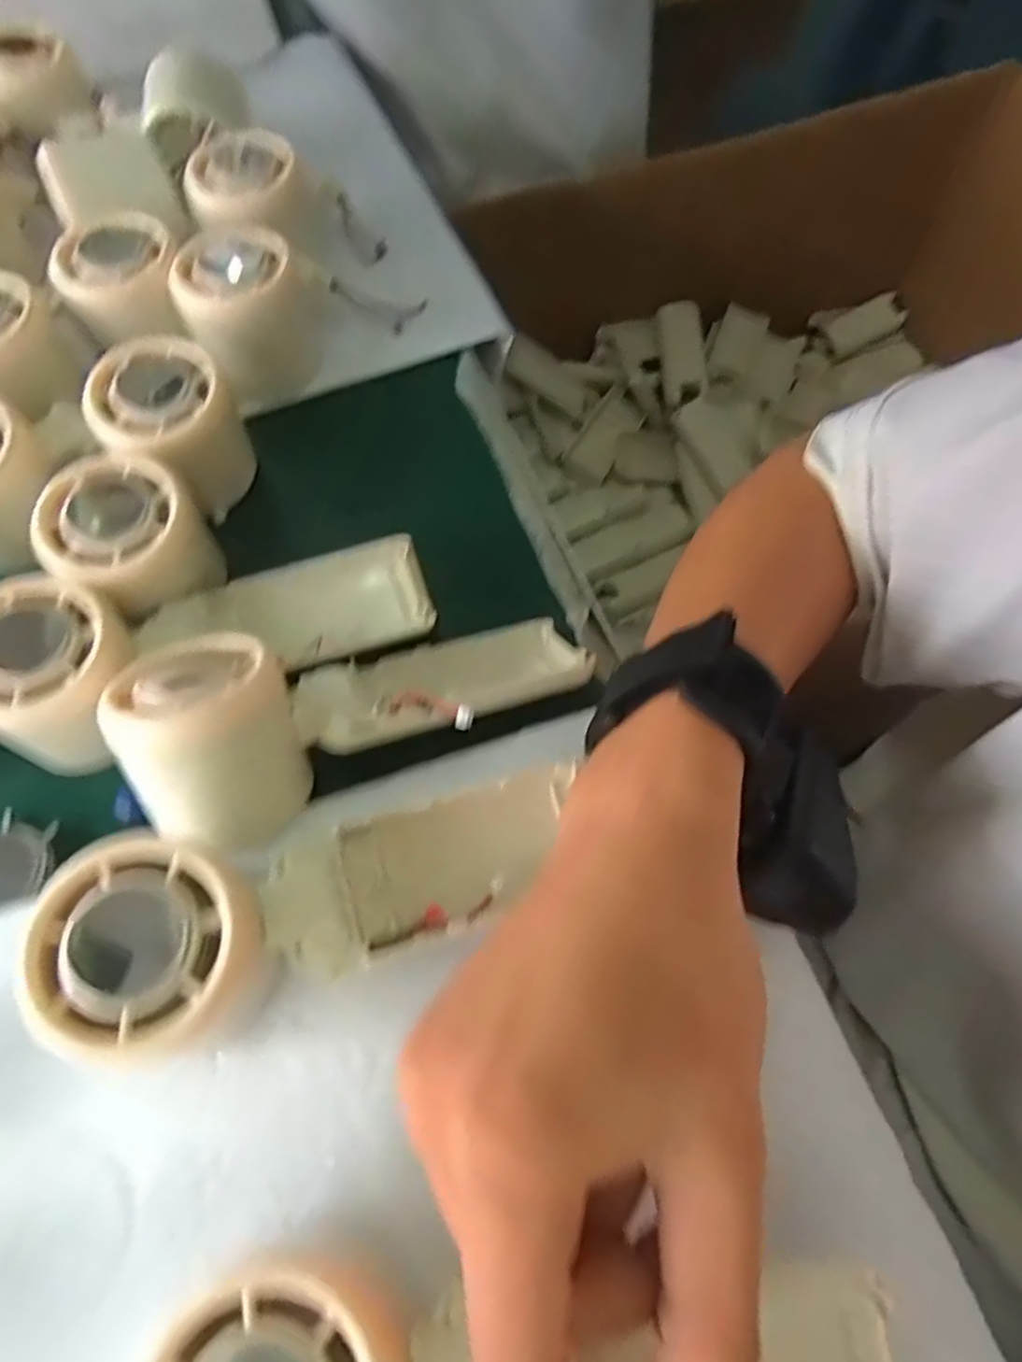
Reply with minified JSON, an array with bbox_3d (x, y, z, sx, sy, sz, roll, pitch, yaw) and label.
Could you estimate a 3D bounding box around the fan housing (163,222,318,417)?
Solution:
[{"bbox_3d":[-0.123,-0.174,0.350,0.056,0.051,0.057,-20,66,-10],"label":"fan housing"}]

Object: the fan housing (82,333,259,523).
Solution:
[{"bbox_3d":[-0.145,-0.105,0.320,0.054,0.056,0.059,19,66,8],"label":"fan housing"}]

